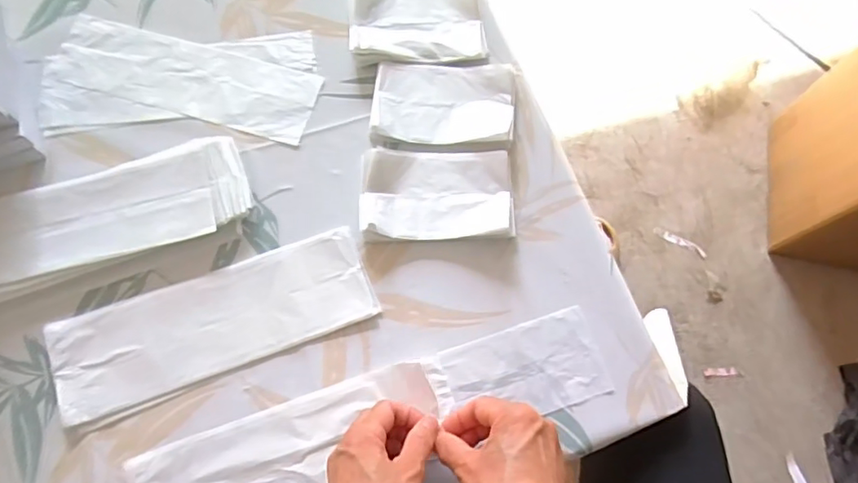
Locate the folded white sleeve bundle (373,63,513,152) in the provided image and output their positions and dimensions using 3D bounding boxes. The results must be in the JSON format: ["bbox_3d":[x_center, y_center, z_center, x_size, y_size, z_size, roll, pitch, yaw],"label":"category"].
[{"bbox_3d":[0.014,-0.125,0.526,0.128,0.020,0.080,2,73,-1],"label":"folded white sleeve bundle"}]

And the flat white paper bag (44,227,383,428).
[{"bbox_3d":[-0.175,0.064,0.467,0.252,0.007,0.084,-19,75,-7],"label":"flat white paper bag"}]

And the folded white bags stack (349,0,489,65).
[{"bbox_3d":[-0.012,-0.209,0.556,0.128,0.024,0.085,-4,74,-3],"label":"folded white bags stack"}]

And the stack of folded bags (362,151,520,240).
[{"bbox_3d":[0.007,-0.042,0.500,0.130,0.021,0.081,-2,73,-2],"label":"stack of folded bags"}]

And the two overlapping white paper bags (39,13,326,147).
[{"bbox_3d":[-0.232,-0.153,0.540,0.246,0.007,0.118,4,73,-1],"label":"two overlapping white paper bags"}]

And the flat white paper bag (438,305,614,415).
[{"bbox_3d":[0.078,0.104,0.459,0.123,0.006,0.071,-16,75,-7],"label":"flat white paper bag"}]

